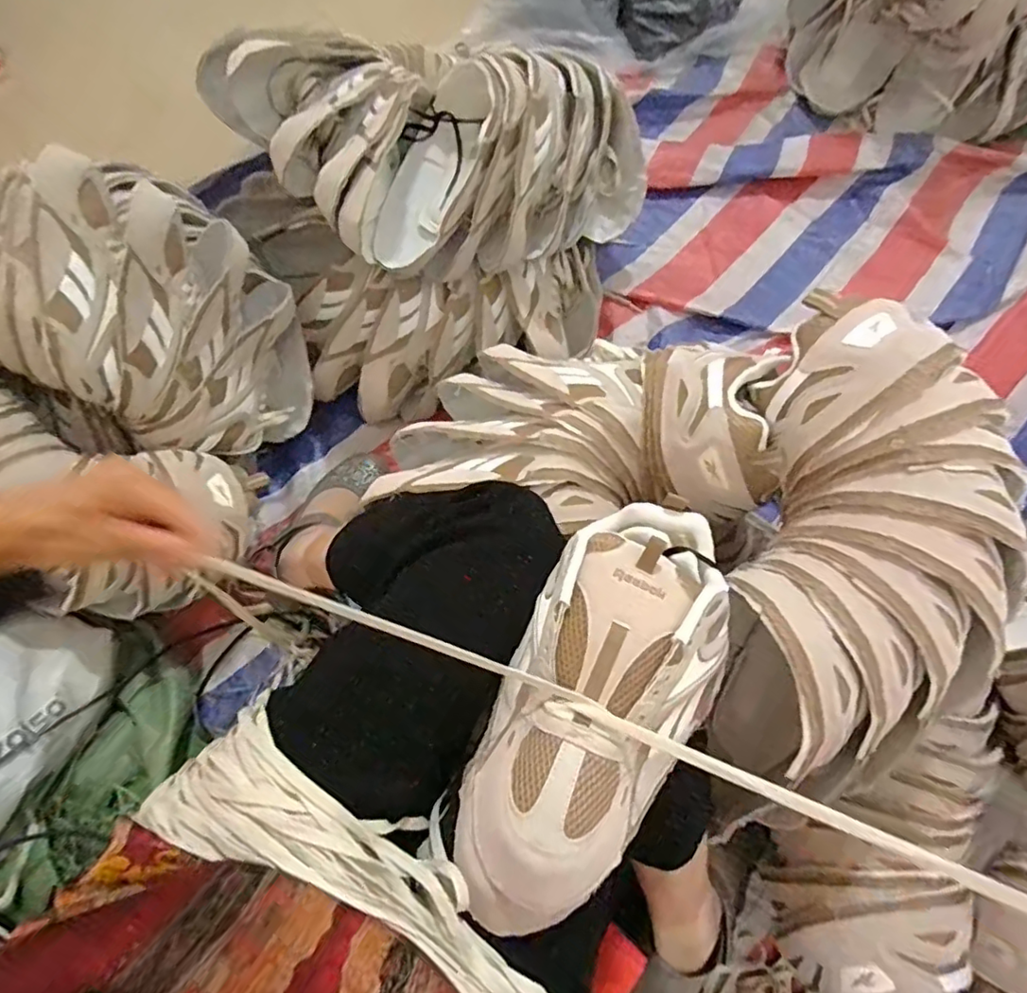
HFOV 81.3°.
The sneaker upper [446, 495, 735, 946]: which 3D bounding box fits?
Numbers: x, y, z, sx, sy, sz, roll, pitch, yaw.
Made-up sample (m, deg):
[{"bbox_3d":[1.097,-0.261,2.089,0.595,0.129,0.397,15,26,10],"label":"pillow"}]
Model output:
[{"bbox_3d":[0.056,0.124,0.381,0.123,0.062,0.278,27,71,10],"label":"sneaker upper"}]

